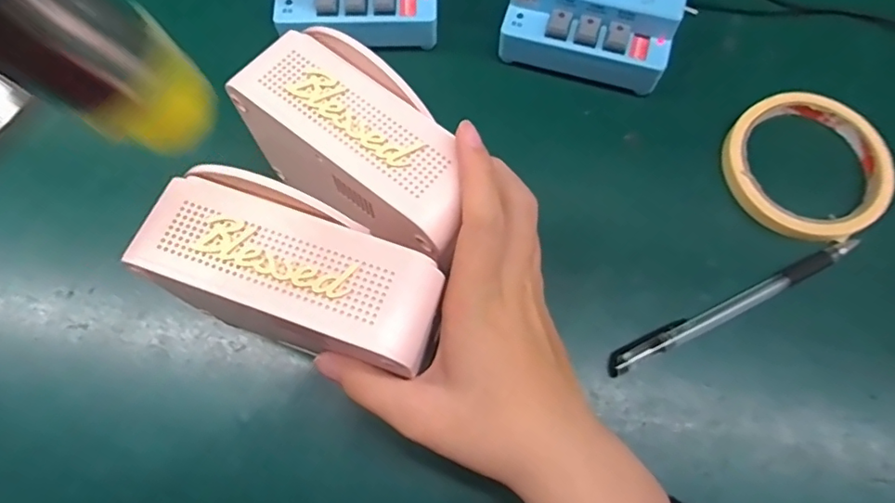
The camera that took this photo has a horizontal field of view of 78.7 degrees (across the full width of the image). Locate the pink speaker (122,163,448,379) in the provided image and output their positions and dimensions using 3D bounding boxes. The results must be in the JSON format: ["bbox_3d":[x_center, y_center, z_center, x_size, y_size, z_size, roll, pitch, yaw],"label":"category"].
[{"bbox_3d":[-0.063,0.009,0.229,0.121,0.040,0.056,23,72,4],"label":"pink speaker"}]

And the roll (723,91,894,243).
[{"bbox_3d":[0.210,-0.051,0.323,0.086,0.016,0.093,0,70,0],"label":"roll"}]

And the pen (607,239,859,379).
[{"bbox_3d":[0.157,0.029,0.299,0.157,0.008,0.011,-24,71,-8],"label":"pen"}]

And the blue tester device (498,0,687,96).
[{"bbox_3d":[0.093,-0.161,0.348,0.104,0.050,0.099,17,71,7],"label":"blue tester device"}]

